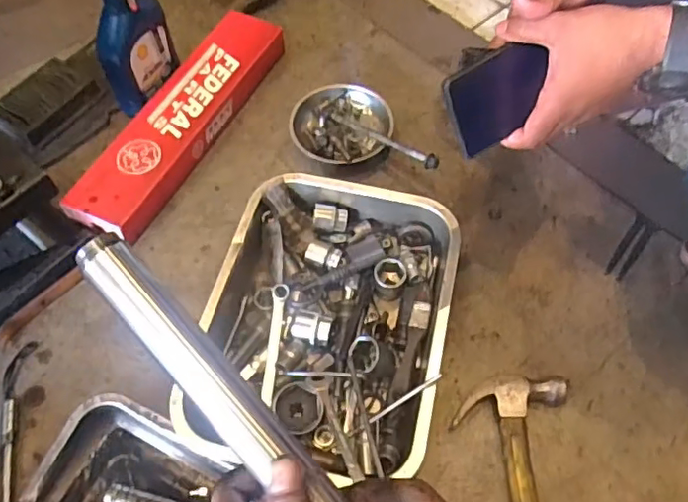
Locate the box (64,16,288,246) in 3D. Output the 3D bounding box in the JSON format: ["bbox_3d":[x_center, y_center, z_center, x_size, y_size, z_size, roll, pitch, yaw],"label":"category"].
[{"bbox_3d":[-0.235,-0.195,0.868,0.119,0.056,0.441,23,62,14],"label":"box"}]

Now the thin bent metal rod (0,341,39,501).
[{"bbox_3d":[-0.373,0.193,0.653,0.030,0.017,0.197,-7,59,-4],"label":"thin bent metal rod"}]

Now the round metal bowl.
[{"bbox_3d":[-0.003,-0.182,0.865,0.143,0.040,0.138,0,59,0],"label":"round metal bowl"}]

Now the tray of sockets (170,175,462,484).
[{"bbox_3d":[-0.019,0.083,0.689,0.267,0.076,0.357,11,60,7],"label":"tray of sockets"}]

